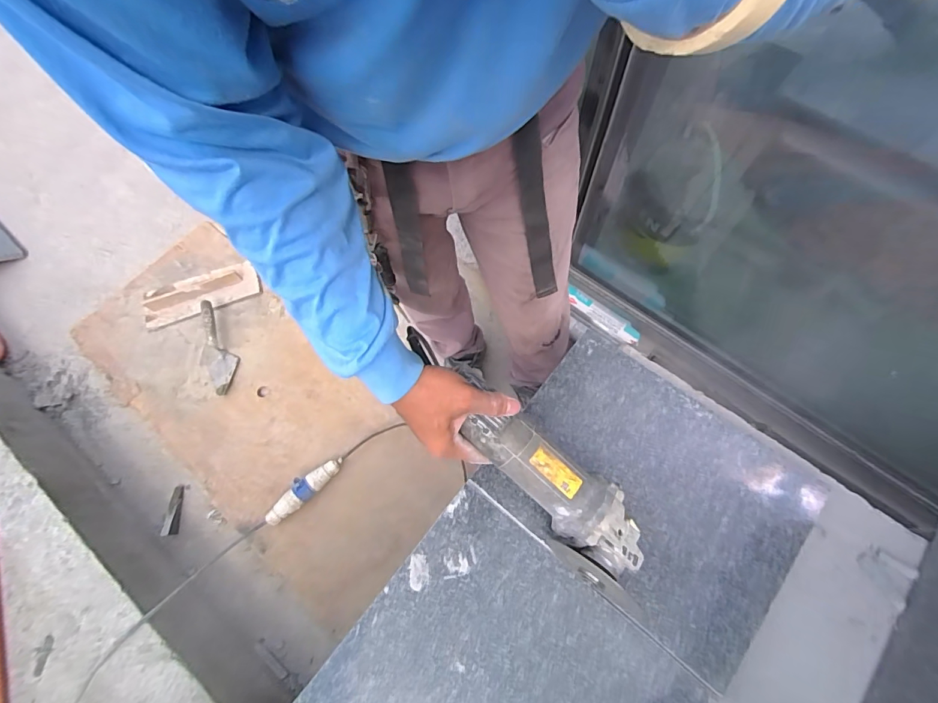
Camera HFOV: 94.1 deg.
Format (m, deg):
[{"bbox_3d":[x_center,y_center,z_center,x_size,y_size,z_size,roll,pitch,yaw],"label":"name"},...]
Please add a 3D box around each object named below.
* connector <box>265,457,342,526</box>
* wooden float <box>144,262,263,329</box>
[{"bbox_3d":[-0.405,0.338,1.072,0.055,0.044,0.213,42,77,15],"label":"connector"},{"bbox_3d":[-0.789,-0.169,1.285,0.335,0.063,0.136,-14,71,-2],"label":"wooden float"}]

